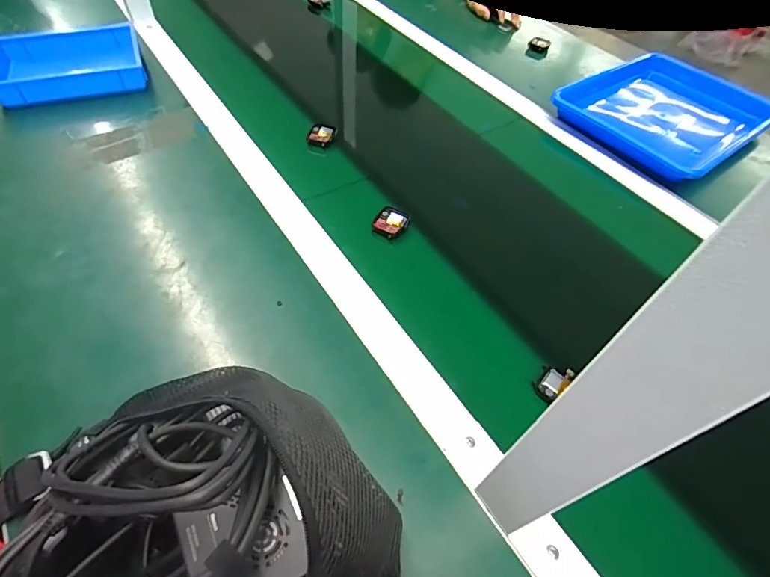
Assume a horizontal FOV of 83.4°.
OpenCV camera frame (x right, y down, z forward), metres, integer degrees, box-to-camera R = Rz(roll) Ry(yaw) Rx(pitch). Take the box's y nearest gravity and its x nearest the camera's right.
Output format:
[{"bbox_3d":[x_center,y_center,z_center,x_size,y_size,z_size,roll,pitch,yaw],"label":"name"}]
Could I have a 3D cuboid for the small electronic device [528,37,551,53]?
[{"bbox_3d":[0.305,-0.482,0.856,0.041,0.022,0.034,20,54,9],"label":"small electronic device"}]

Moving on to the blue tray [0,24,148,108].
[{"bbox_3d":[-0.484,-0.347,0.666,0.194,0.038,0.161,-18,57,-18],"label":"blue tray"}]

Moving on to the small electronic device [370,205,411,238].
[{"bbox_3d":[0.007,-0.080,0.522,0.039,0.006,0.043,24,55,12],"label":"small electronic device"}]

